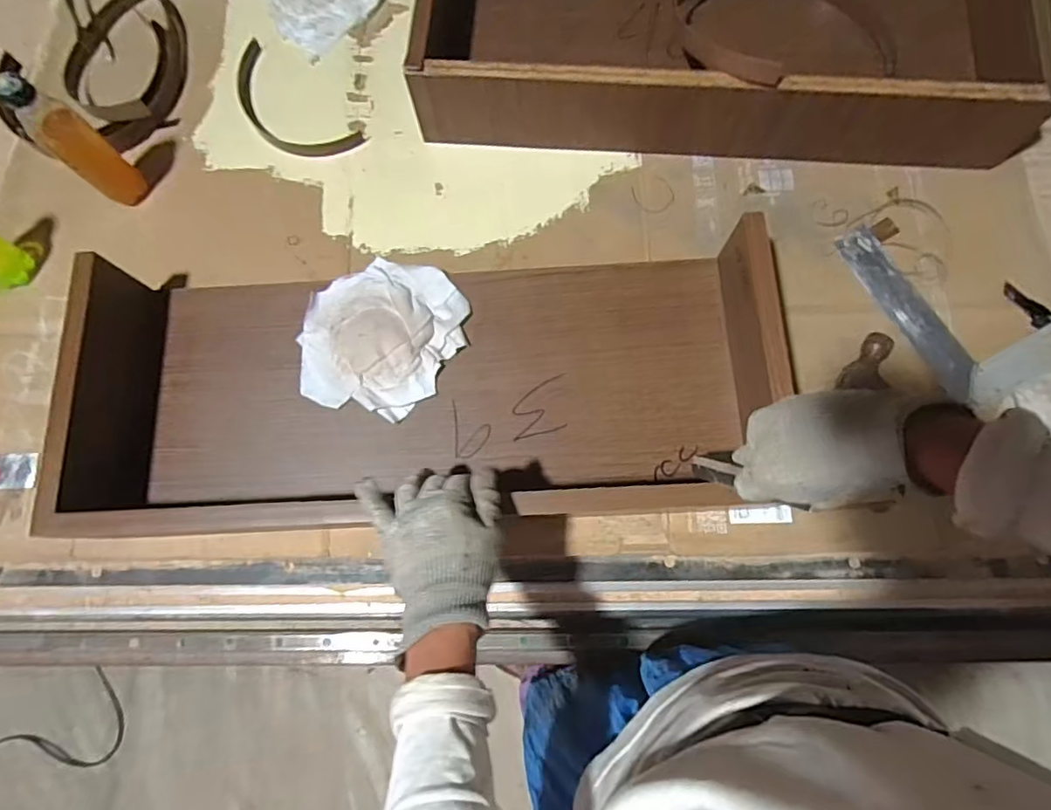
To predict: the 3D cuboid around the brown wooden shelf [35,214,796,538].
[{"bbox_3d":[-0.111,-0.030,0.590,0.708,0.122,0.293,-5,76,-3],"label":"brown wooden shelf"}]

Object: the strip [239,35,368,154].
[{"bbox_3d":[-0.317,-0.387,0.747,0.209,0.018,0.090,42,80,10],"label":"strip"}]

